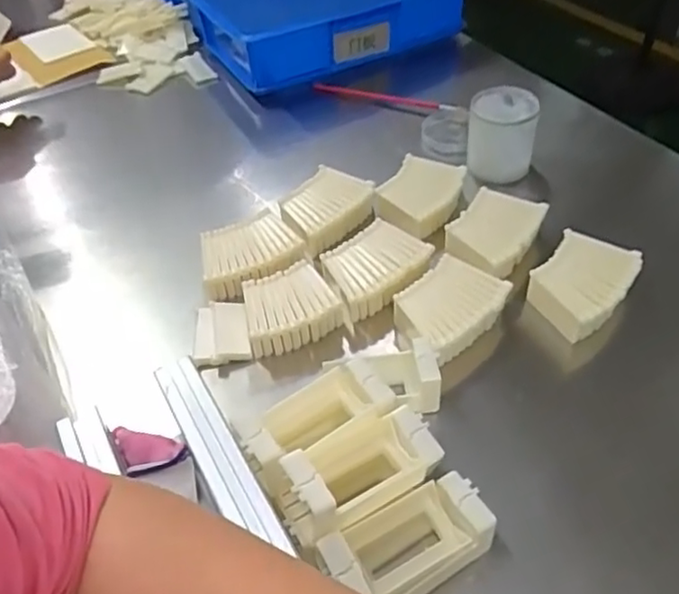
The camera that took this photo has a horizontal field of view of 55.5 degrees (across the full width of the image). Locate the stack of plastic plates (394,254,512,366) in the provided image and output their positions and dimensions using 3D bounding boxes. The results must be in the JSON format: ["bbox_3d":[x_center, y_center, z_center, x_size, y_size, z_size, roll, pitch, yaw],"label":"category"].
[{"bbox_3d":[0.106,0.023,0.648,0.115,0.066,0.086,-33,52,-24],"label":"stack of plastic plates"}]

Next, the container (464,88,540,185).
[{"bbox_3d":[0.204,-0.207,0.820,0.082,0.092,0.071,3,47,8],"label":"container"}]

